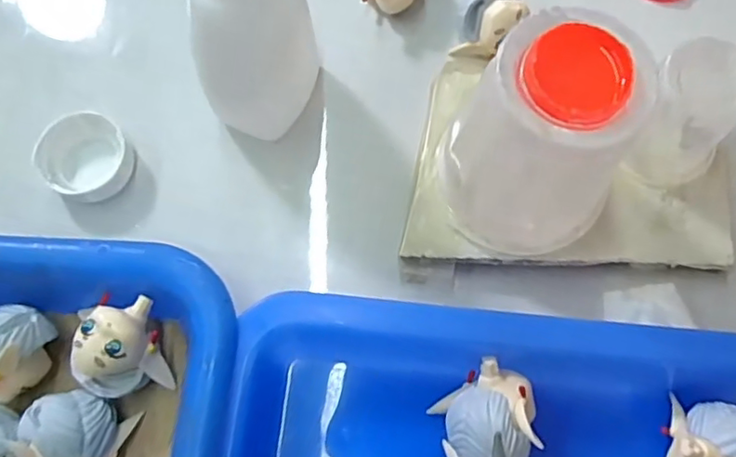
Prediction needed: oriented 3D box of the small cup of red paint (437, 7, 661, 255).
[{"bbox_3d":[0.050,-0.022,0.168,0.045,0.064,0.045,0,73,0],"label":"small cup of red paint"}]

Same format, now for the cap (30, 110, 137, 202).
[{"bbox_3d":[-0.099,-0.025,0.206,0.029,0.013,0.030,0,73,0],"label":"cap"}]

